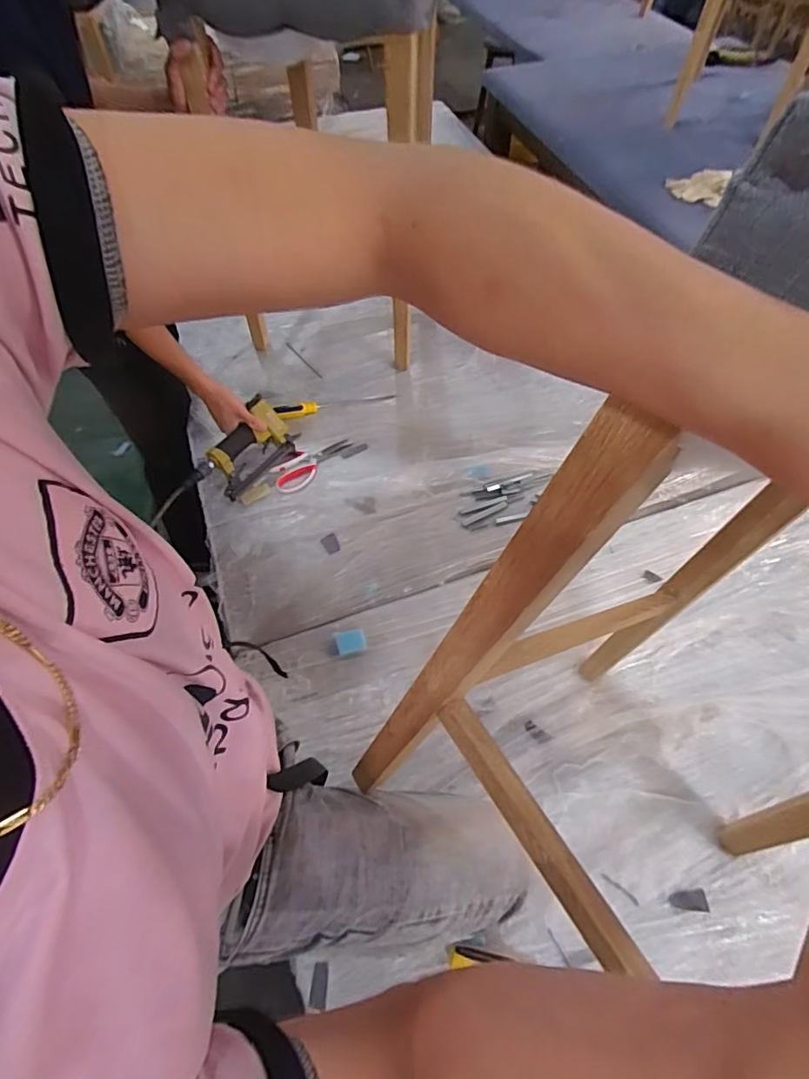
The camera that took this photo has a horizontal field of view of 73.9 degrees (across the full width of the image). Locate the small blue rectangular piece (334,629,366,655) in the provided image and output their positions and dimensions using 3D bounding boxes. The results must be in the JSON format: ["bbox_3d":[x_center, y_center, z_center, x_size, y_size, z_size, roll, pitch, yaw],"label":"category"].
[{"bbox_3d":[-0.092,0.173,0.909,0.050,0.008,0.042,-9,59,-5],"label":"small blue rectangular piece"}]

